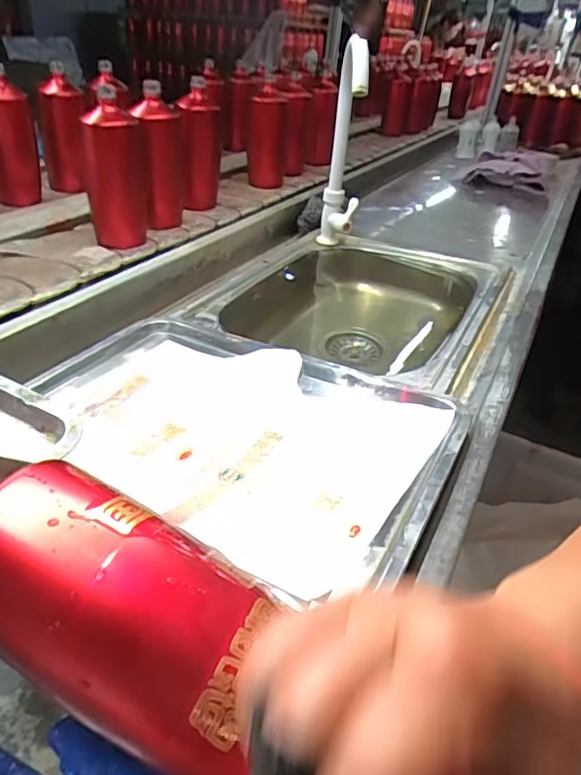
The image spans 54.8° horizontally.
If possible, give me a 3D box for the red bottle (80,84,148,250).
[{"bbox_3d":[-0.249,-0.304,0.798,0.084,0.190,0.071,-5,35,-17],"label":"red bottle"}]

